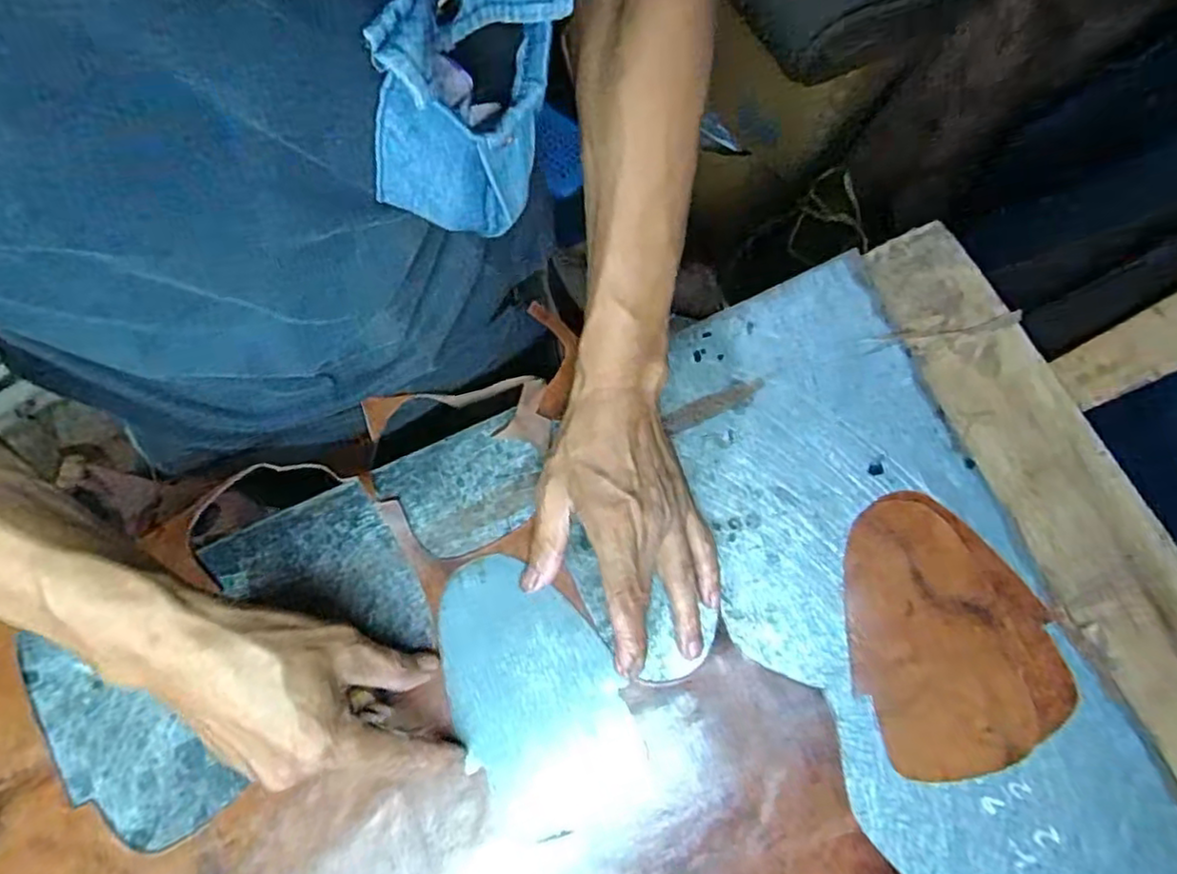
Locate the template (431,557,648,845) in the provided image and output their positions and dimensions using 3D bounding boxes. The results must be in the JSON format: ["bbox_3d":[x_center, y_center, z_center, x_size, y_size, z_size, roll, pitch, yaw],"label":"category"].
[{"bbox_3d":[-0.035,0.143,0.385,0.092,0.005,0.148,-31,78,-8],"label":"template"}]

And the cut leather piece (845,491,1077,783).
[{"bbox_3d":[0.205,0.112,0.394,0.113,0.010,0.152,-23,77,-6],"label":"cut leather piece"}]

